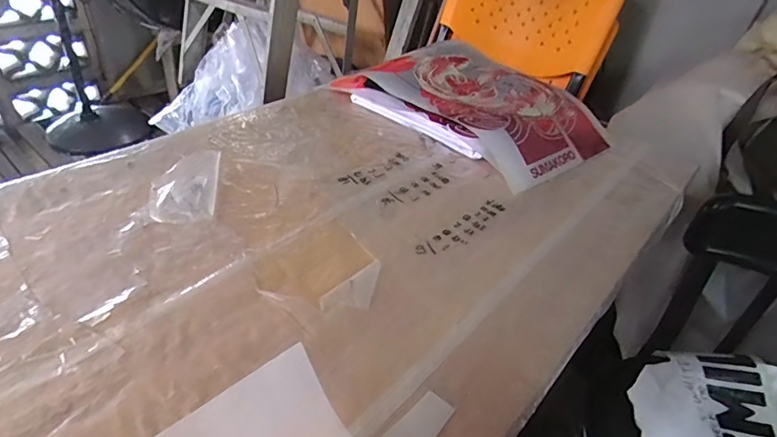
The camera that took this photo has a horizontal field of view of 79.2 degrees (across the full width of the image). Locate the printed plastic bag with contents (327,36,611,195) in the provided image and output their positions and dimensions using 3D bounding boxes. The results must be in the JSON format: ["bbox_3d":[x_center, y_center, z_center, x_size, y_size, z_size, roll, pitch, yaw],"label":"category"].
[{"bbox_3d":[0.140,-0.185,0.751,0.257,0.056,0.358,-24,48,-33],"label":"printed plastic bag with contents"}]

